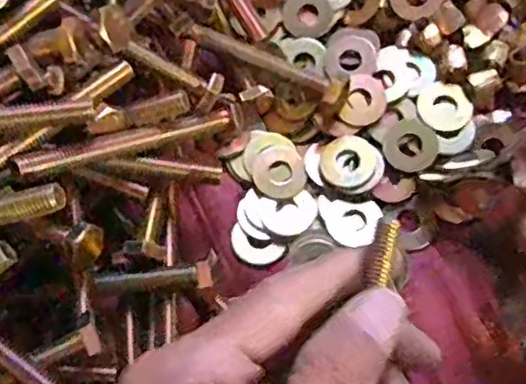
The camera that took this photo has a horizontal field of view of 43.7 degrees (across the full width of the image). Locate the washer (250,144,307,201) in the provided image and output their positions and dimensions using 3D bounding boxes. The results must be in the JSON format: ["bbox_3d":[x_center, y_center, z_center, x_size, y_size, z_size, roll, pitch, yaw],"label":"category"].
[{"bbox_3d":[0.007,-0.009,0.294,0.023,0.004,0.025,0,73,0],"label":"washer"}]

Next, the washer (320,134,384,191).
[{"bbox_3d":[0.039,-0.013,0.289,0.026,0.004,0.025,-1,76,5],"label":"washer"}]

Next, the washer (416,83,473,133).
[{"bbox_3d":[0.082,-0.039,0.296,0.024,0.004,0.021,43,78,12],"label":"washer"}]

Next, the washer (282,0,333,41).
[{"bbox_3d":[0.021,-0.085,0.316,0.023,0.004,0.023,0,93,3],"label":"washer"}]

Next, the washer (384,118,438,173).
[{"bbox_3d":[0.066,-0.021,0.293,0.023,0.004,0.025,0,73,0],"label":"washer"}]

